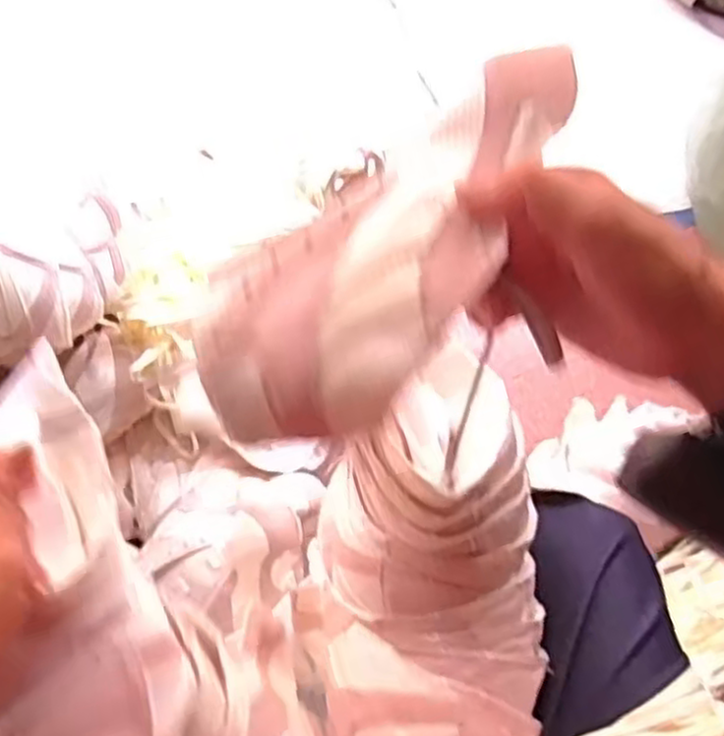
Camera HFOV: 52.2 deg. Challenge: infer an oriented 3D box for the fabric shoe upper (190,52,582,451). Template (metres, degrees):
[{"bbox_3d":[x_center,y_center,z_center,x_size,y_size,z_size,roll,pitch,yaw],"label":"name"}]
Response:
[{"bbox_3d":[0.011,-0.047,0.272,0.082,0.022,0.178,42,87,19],"label":"fabric shoe upper"}]

